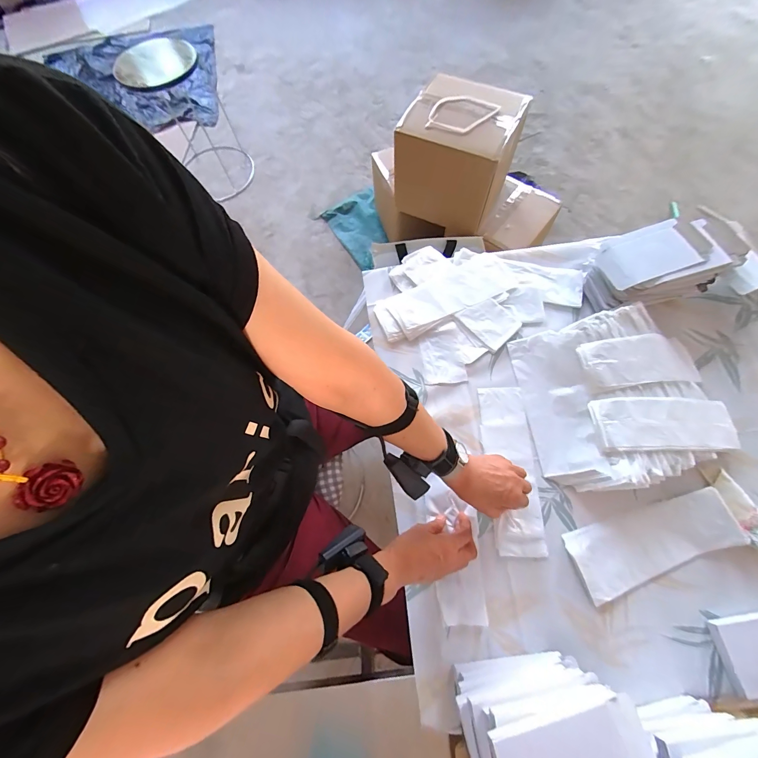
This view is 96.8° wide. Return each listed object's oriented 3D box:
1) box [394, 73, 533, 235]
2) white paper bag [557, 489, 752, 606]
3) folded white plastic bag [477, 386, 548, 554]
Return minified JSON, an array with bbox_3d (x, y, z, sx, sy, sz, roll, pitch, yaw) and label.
[{"bbox_3d":[0.216,-0.632,0.966,0.284,0.265,0.227,23,73,10],"label":"box"},{"bbox_3d":[0.419,0.248,0.518,0.246,0.024,0.095,-20,71,-4],"label":"white paper bag"},{"bbox_3d":[0.224,0.148,0.574,0.079,0.012,0.276,-2,70,2],"label":"folded white plastic bag"}]

